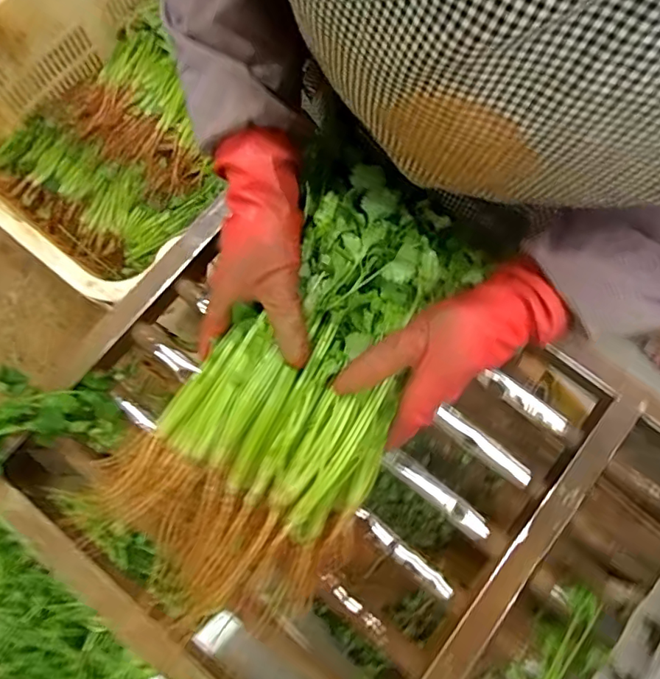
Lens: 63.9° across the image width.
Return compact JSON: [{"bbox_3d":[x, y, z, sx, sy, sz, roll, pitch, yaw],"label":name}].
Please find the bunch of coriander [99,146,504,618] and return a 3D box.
[{"bbox_3d":[-0.026,0.026,0.393,0.160,0.061,0.318,29,83,8],"label":"bunch of coriander"}]

